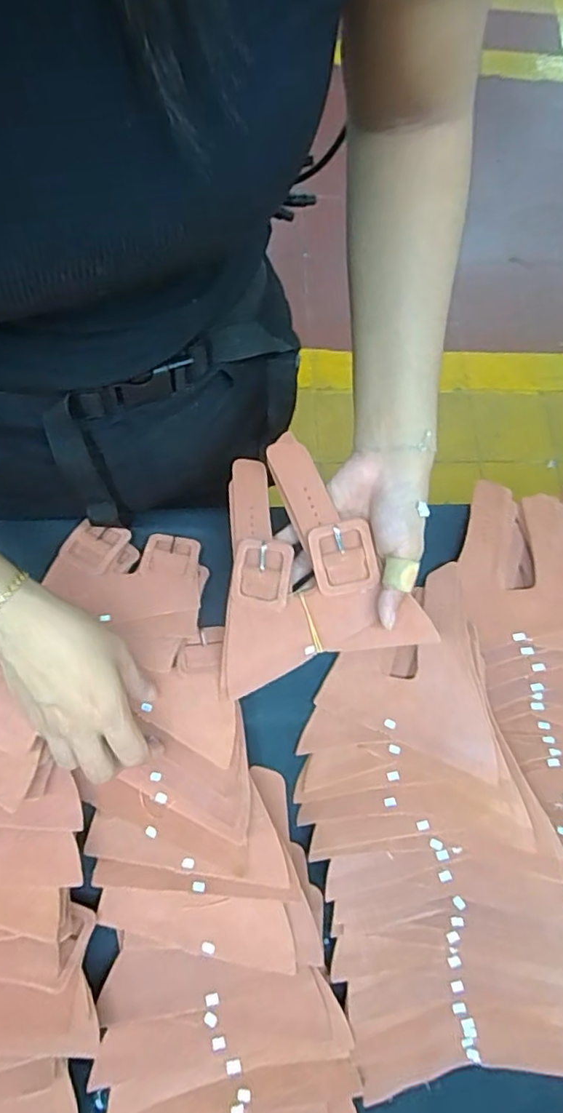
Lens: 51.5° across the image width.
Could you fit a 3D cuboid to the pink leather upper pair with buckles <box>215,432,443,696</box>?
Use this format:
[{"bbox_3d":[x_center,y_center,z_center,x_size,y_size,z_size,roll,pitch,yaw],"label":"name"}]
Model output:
[{"bbox_3d":[0.018,0.003,0.452,0.157,0.037,0.177,-12,90,14],"label":"pink leather upper pair with buckles"}]

